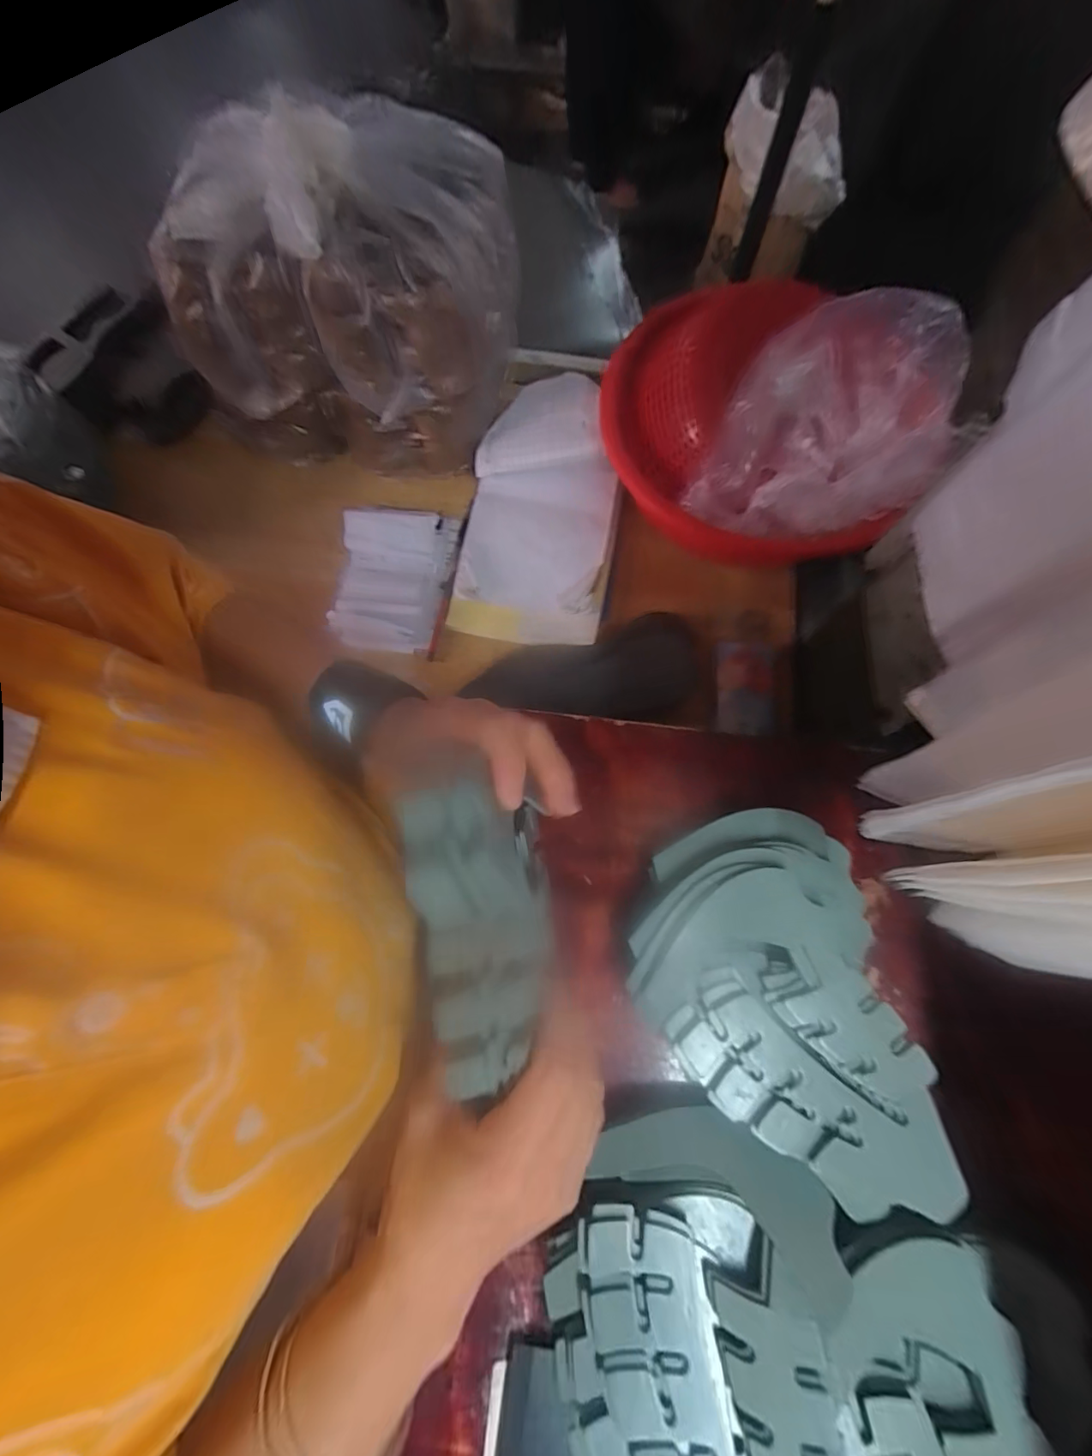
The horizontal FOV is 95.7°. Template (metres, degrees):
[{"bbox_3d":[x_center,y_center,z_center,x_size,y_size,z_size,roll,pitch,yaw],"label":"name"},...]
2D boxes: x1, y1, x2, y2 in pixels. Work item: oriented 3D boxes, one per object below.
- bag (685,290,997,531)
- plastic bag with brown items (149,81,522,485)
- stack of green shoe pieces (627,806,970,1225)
[{"bbox_3d":[0.278,-0.314,0.517,0.233,0.148,0.187,-15,74,-4],"label":"bag"},{"bbox_3d":[-0.235,-0.545,0.611,0.380,0.260,0.291,5,74,2],"label":"plastic bag with brown items"},{"bbox_3d":[0.134,0.168,0.315,0.156,0.048,0.224,-7,74,-2],"label":"stack of green shoe pieces"}]

